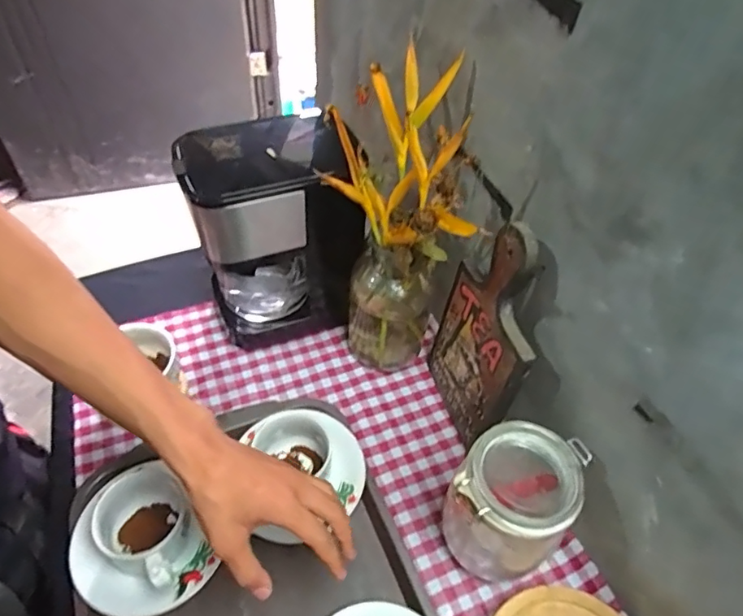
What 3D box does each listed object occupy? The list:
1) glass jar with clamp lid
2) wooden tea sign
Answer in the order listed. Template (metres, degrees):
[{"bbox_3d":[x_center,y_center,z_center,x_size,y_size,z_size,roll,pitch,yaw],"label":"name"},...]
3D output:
[{"bbox_3d":[0.126,0.189,0.511,0.098,0.152,0.094,2,49,-2],"label":"glass jar with clamp lid"},{"bbox_3d":[0.115,0.033,0.571,0.032,0.294,0.139,-8,50,-11],"label":"wooden tea sign"}]

